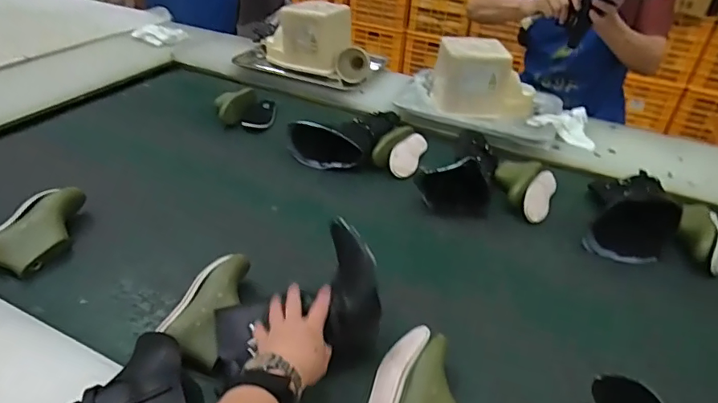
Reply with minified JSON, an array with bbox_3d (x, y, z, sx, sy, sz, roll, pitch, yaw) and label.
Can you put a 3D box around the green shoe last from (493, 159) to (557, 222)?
[{"bbox_3d":[0.336,-0.035,0.995,0.124,0.050,0.182,19,38,20],"label":"green shoe last"}]

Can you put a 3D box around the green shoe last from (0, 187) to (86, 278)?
[{"bbox_3d":[-0.510,0.043,0.780,0.102,0.054,0.175,18,37,18],"label":"green shoe last"}]

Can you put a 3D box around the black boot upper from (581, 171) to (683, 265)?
[{"bbox_3d":[0.519,0.004,0.921,0.133,0.094,0.257,17,37,17],"label":"black boot upper"}]

